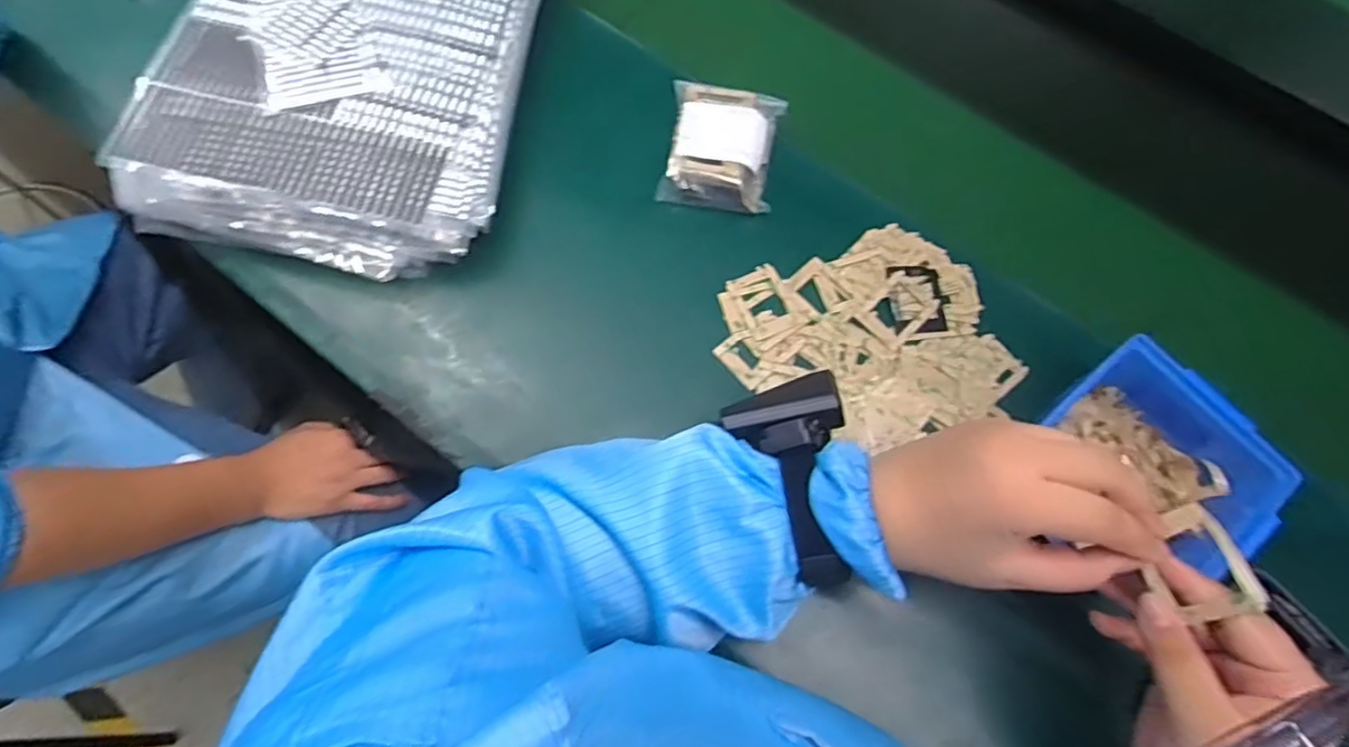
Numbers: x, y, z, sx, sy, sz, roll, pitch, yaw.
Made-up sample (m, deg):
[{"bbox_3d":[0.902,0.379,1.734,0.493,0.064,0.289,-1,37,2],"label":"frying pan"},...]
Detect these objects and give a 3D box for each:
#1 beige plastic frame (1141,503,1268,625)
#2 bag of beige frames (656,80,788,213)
[{"bbox_3d":[0.248,0.091,0.320,0.037,0.007,0.050,-32,63,25],"label":"beige plastic frame"},{"bbox_3d":[0.038,-0.177,0.528,0.083,0.032,0.104,9,67,-1],"label":"bag of beige frames"}]

